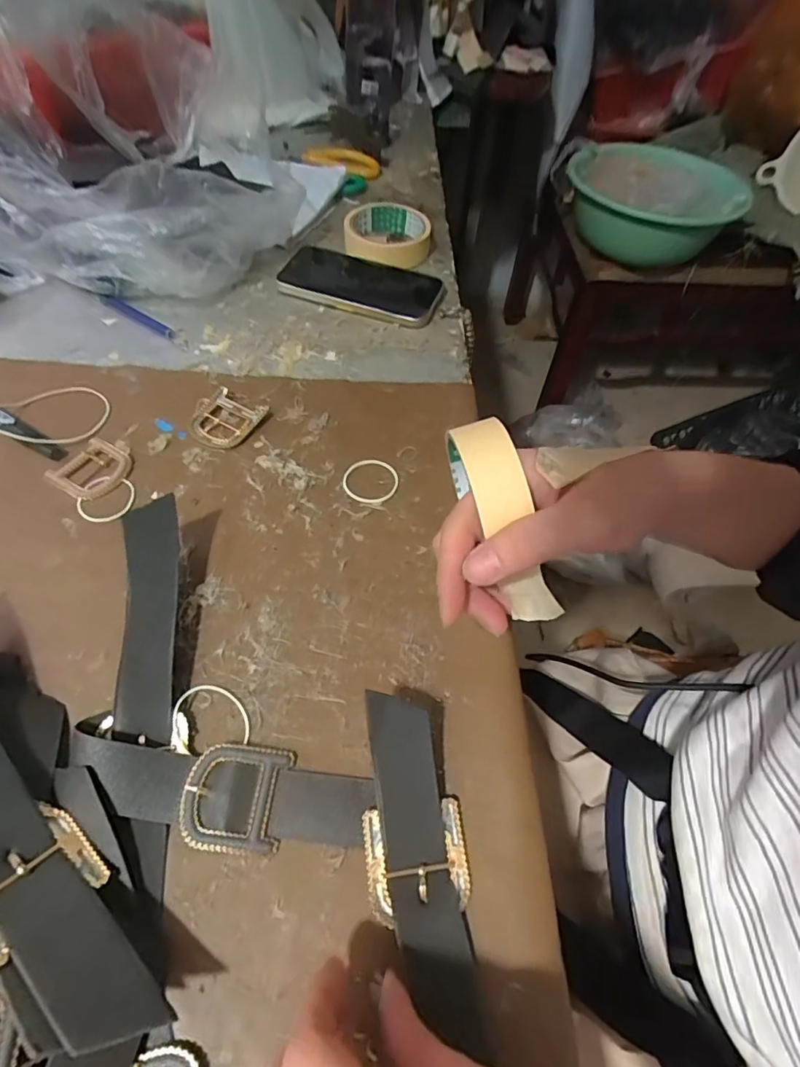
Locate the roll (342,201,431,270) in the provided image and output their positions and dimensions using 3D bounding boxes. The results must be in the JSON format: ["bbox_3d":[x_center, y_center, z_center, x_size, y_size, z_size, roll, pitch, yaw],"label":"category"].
[{"bbox_3d":[-0.013,-0.326,0.564,0.090,0.028,0.108,5,55,-1],"label":"roll"}]

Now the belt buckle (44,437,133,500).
[{"bbox_3d":[-0.221,-0.047,0.373,0.049,0.004,0.047,26,58,14],"label":"belt buckle"}]

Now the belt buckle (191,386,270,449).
[{"bbox_3d":[-0.135,-0.089,0.403,0.049,0.008,0.052,20,57,10],"label":"belt buckle"}]

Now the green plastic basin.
[{"bbox_3d":[0.462,-0.633,0.989,0.297,0.127,0.330,13,56,5],"label":"green plastic basin"}]

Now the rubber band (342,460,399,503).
[{"bbox_3d":[-0.022,-0.040,0.381,0.040,0.004,0.039,9,55,2],"label":"rubber band"}]

